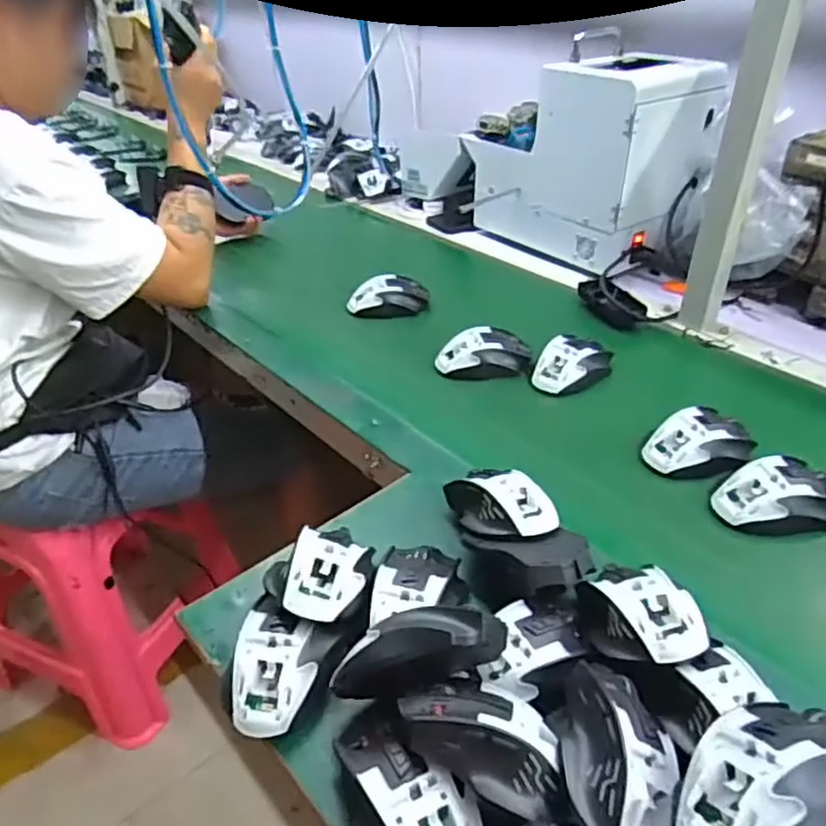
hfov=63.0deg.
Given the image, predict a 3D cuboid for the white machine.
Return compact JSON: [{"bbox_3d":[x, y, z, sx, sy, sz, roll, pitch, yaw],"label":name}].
[{"bbox_3d":[0.268,-0.414,1.084,0.198,0.277,0.331,-27,43,-31],"label":"white machine"}]

